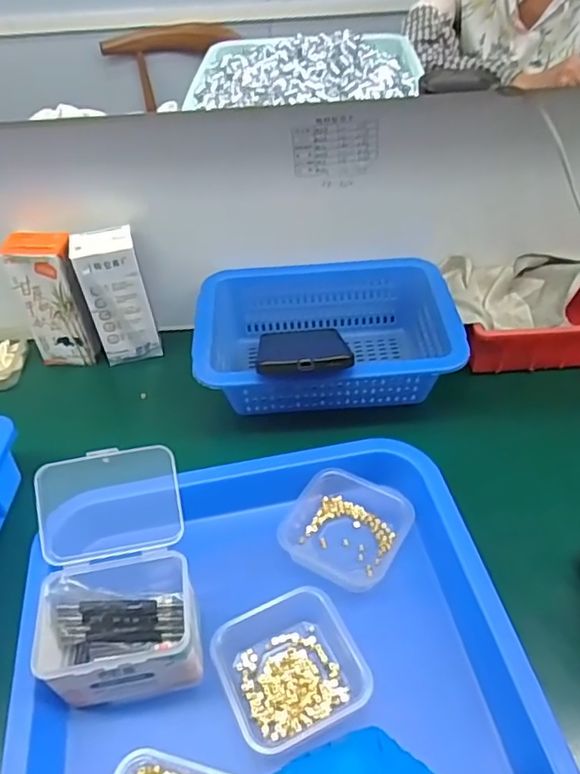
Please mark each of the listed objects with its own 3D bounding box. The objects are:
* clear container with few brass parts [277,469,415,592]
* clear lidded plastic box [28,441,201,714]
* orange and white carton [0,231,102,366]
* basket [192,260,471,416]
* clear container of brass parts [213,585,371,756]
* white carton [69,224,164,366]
[{"bbox_3d":[0.041,0.106,0.448,0.079,0.030,0.077,21,50,23],"label":"clear container with few brass parts"},{"bbox_3d":[-0.115,0.118,0.399,0.097,0.088,0.149,-10,45,-6],"label":"clear lidded plastic box"},{"bbox_3d":[-0.220,-0.081,0.577,0.063,0.130,0.033,-1,45,3],"label":"orange and white carton"},{"bbox_3d":[0.033,-0.038,0.557,0.224,0.076,0.157,-4,45,-1],"label":"basket"},{"bbox_3d":[-0.001,0.173,0.379,0.081,0.035,0.084,-20,47,-16],"label":"clear container of brass parts"},{"bbox_3d":[-0.163,-0.084,0.577,0.055,0.131,0.033,-12,45,-9],"label":"white carton"}]

